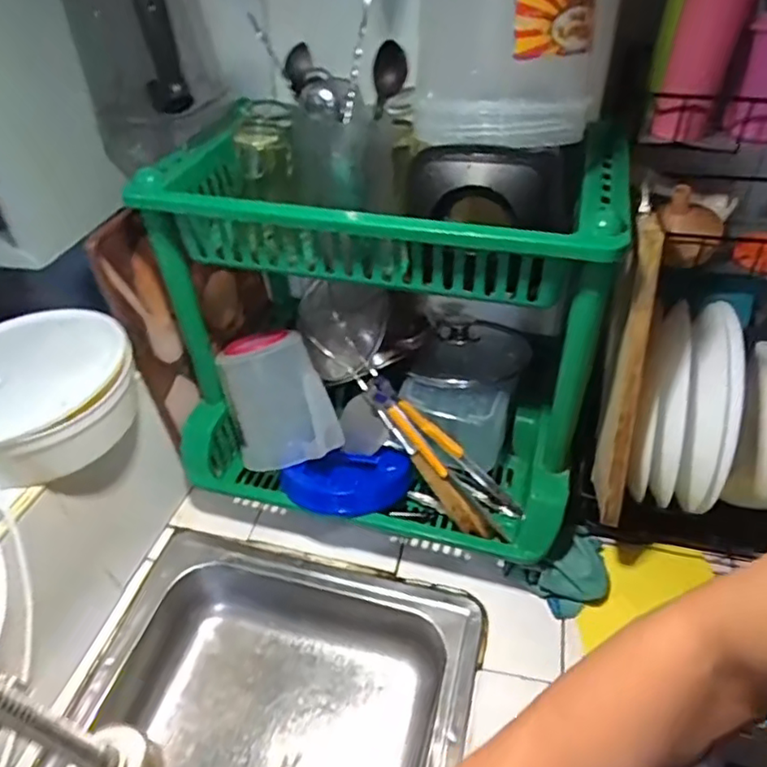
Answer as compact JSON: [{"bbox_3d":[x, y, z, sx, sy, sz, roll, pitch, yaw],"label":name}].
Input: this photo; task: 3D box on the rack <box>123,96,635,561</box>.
[{"bbox_3d":[-0.015,-0.055,0.691,0.479,0.403,0.247,10,42,14],"label":"rack"}]

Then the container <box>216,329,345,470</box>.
[{"bbox_3d":[-0.127,0.018,0.760,0.144,0.161,0.115,-10,15,10],"label":"container"}]

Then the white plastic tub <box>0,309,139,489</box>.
[{"bbox_3d":[-0.356,0.020,0.647,0.166,0.104,0.183,20,45,24],"label":"white plastic tub"}]

